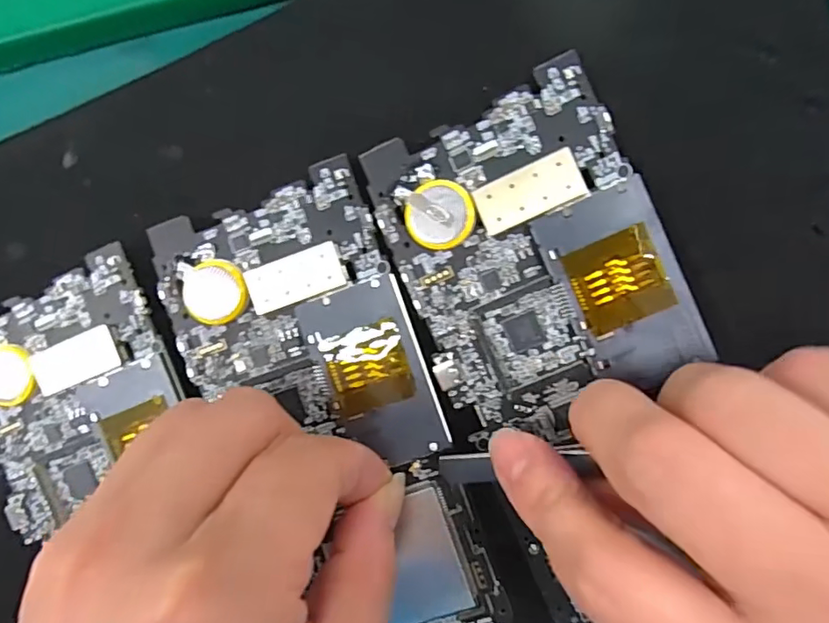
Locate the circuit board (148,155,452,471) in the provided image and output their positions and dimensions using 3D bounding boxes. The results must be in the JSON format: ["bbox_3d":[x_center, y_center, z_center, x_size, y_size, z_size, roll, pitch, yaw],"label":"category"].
[{"bbox_3d":[-0.037,0.008,0.173,0.071,0.004,0.093,-19,88,7],"label":"circuit board"}]

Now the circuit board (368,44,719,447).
[{"bbox_3d":[0.034,-0.015,0.163,0.072,0.008,0.093,-22,88,7],"label":"circuit board"}]

